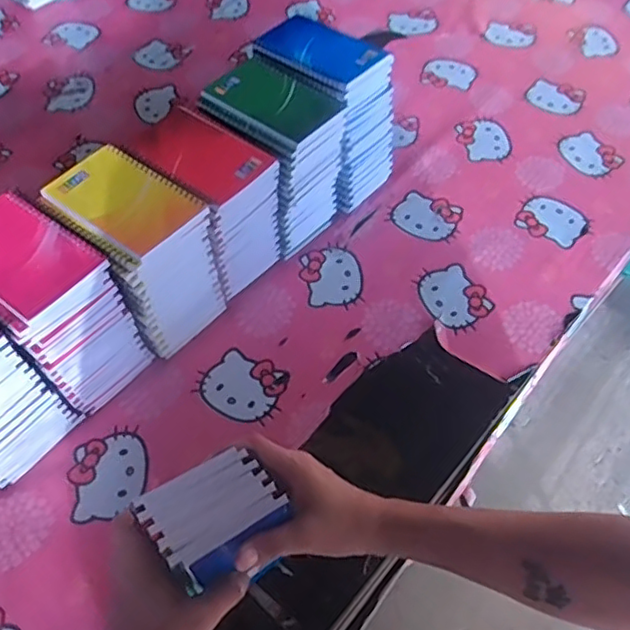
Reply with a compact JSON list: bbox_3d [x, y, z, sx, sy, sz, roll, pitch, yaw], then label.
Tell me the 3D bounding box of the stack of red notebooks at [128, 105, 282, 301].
[{"bbox_3d":[-0.110,-0.109,0.649,0.129,0.167,0.093,34,61,22],"label":"stack of red notebooks"}]

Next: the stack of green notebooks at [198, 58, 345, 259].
[{"bbox_3d":[-0.041,-0.171,0.690,0.128,0.172,0.113,31,61,21],"label":"stack of green notebooks"}]

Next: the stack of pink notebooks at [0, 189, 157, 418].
[{"bbox_3d":[-0.247,-0.001,0.576,0.130,0.171,0.094,35,62,23],"label":"stack of pink notebooks"}]

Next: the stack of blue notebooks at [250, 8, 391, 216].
[{"bbox_3d":[0.009,-0.228,0.725,0.147,0.177,0.106,31,60,21],"label":"stack of blue notebooks"}]

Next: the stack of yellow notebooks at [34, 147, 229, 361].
[{"bbox_3d":[-0.170,-0.052,0.603,0.126,0.174,0.097,34,62,22],"label":"stack of yellow notebooks"}]

